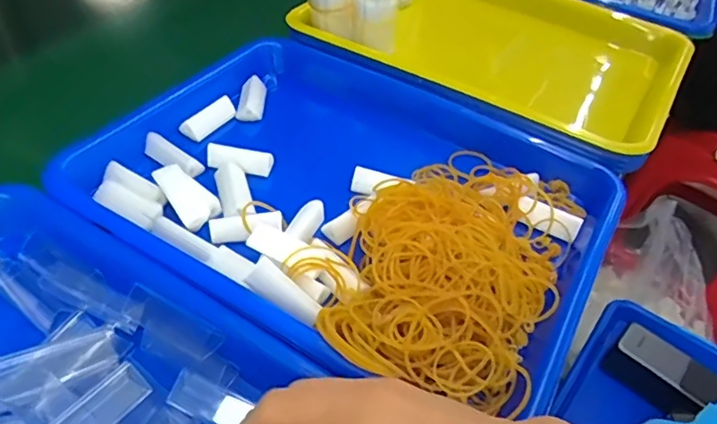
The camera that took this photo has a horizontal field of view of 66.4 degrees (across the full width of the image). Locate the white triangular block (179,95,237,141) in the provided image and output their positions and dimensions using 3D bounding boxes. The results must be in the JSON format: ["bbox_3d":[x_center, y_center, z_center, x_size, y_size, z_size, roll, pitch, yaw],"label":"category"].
[{"bbox_3d":[-0.119,-0.074,0.437,0.014,0.014,0.047,32,50,23],"label":"white triangular block"}]

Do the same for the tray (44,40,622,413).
[{"bbox_3d":[-0.009,-0.014,0.385,0.336,0.060,0.243,25,48,18],"label":"tray"}]

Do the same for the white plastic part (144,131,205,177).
[{"bbox_3d":[-0.137,-0.042,0.402,0.049,0.014,0.013,26,48,18],"label":"white plastic part"}]

